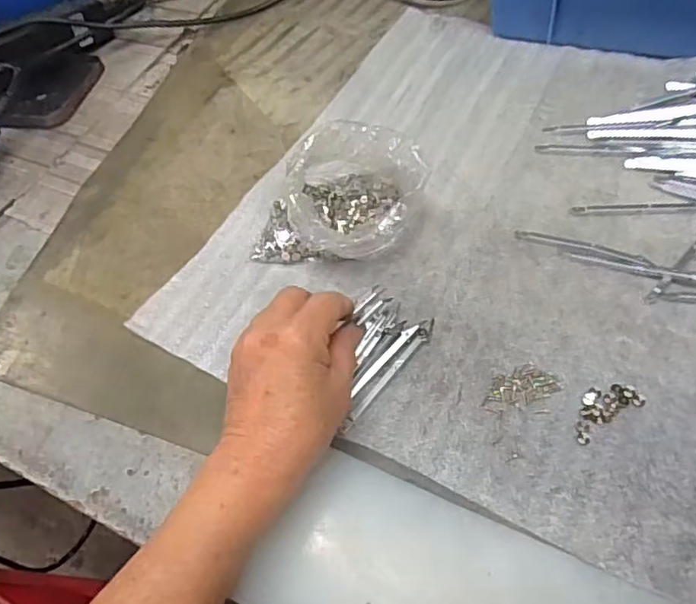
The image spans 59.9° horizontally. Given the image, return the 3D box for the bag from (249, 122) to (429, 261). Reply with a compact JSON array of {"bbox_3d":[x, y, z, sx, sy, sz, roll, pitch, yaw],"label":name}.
[{"bbox_3d":[-0.009,-0.070,0.418,0.106,0.075,0.096,26,62,24],"label":"bag"}]

